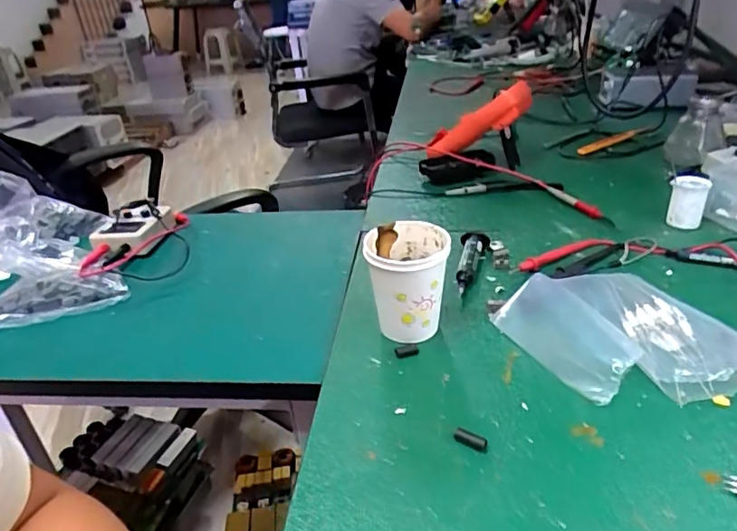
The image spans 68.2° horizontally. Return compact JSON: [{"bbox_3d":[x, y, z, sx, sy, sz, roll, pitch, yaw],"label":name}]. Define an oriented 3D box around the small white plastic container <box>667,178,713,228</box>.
[{"bbox_3d":[0.367,-0.073,0.626,0.036,0.057,0.029,16,36,32],"label":"small white plastic container"}]

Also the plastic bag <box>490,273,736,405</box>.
[{"bbox_3d":[0.217,0.054,0.455,0.154,0.032,0.168,-17,32,-20],"label":"plastic bag"}]

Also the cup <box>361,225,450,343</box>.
[{"bbox_3d":[0.036,0.018,0.482,0.067,0.093,0.069,-4,30,2],"label":"cup"}]

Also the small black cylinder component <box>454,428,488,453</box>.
[{"bbox_3d":[0.072,0.122,0.382,0.026,0.007,0.010,21,39,37],"label":"small black cylinder component"}]

